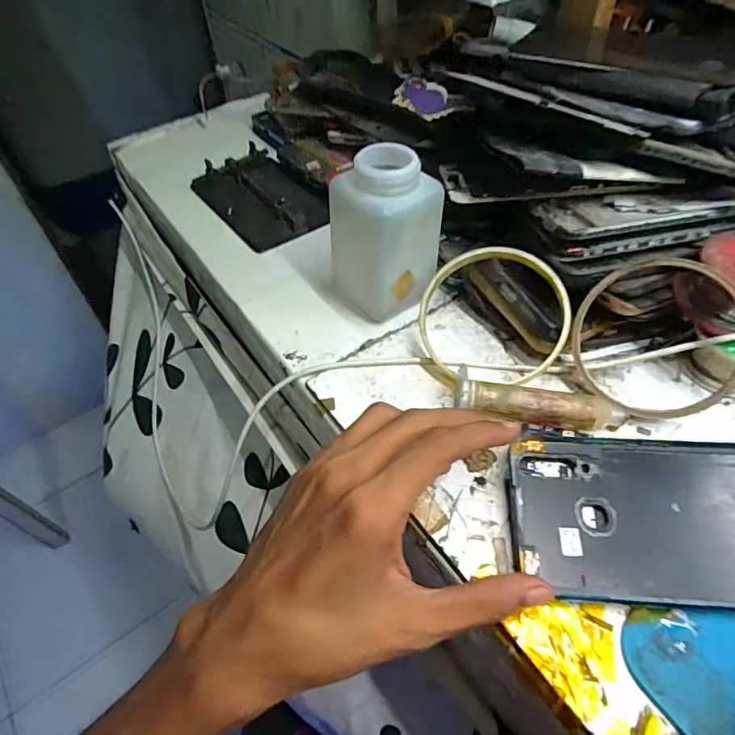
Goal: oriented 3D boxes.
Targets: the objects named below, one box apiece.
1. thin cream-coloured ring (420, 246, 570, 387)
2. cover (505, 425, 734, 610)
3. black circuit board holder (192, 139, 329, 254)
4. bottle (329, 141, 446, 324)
[{"bbox_3d":[0.072,-0.031,0.289,0.081,0.013,0.077,-3,78,12],"label":"thin cream-coloured ring"},{"bbox_3d":[0.147,0.068,0.230,0.157,0.011,0.077,2,50,4],"label":"cover"},{"bbox_3d":[-0.086,-0.140,0.405,0.075,0.016,0.118,-34,58,-22],"label":"black circuit board holder"},{"bbox_3d":[0.012,-0.081,0.304,0.051,0.099,0.052,-33,58,-22],"label":"bottle"}]

